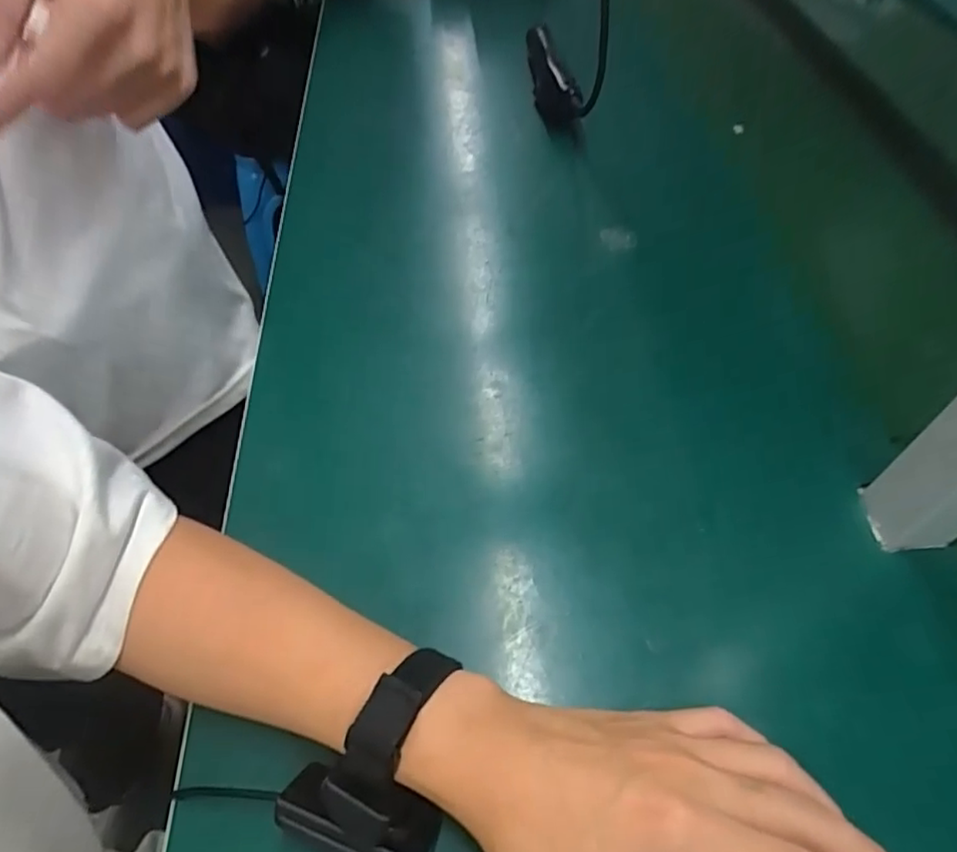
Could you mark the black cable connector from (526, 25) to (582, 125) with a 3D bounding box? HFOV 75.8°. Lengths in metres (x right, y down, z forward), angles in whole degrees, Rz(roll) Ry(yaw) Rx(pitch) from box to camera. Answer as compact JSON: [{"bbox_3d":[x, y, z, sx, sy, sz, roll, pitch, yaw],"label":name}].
[{"bbox_3d":[0.080,-0.406,0.709,0.032,0.048,0.180,-8,54,-3],"label":"black cable connector"}]

